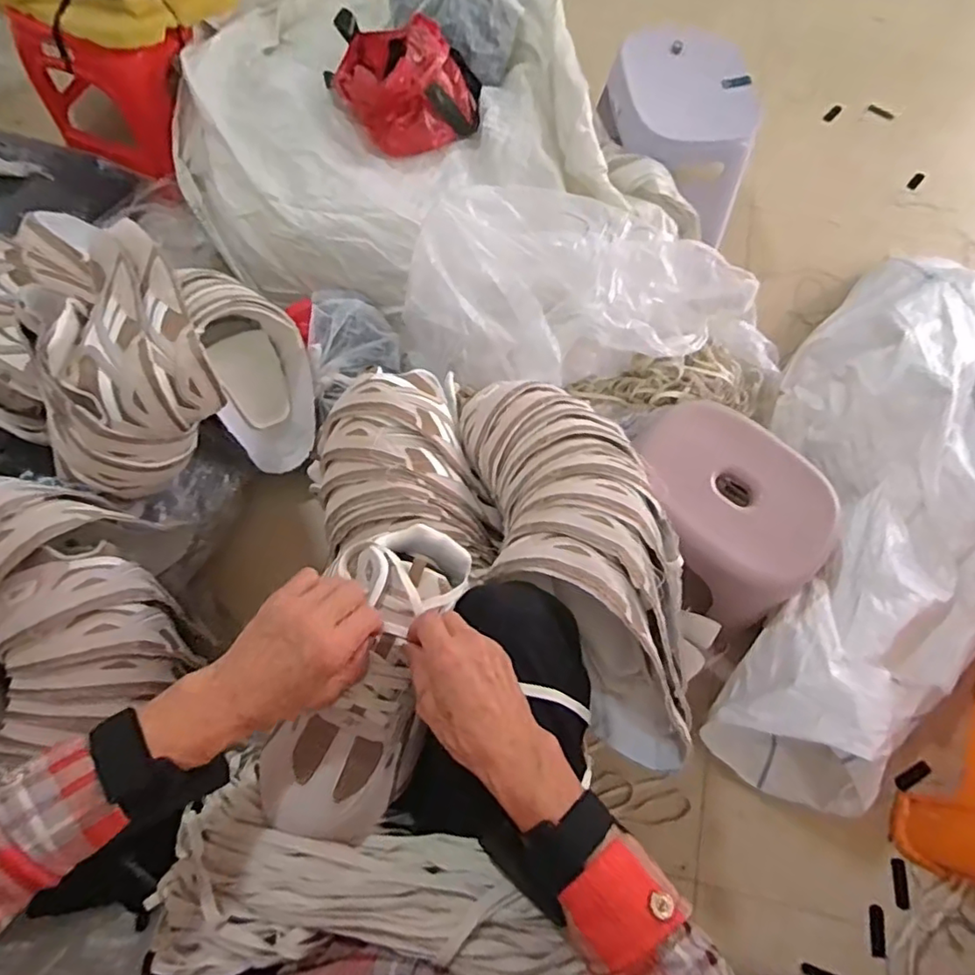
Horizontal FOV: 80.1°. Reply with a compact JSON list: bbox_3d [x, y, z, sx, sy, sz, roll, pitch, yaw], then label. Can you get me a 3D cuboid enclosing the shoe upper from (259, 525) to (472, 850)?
[{"bbox_3d":[-0.092,0.141,0.462,0.103,0.065,0.241,17,66,3],"label":"shoe upper"}]

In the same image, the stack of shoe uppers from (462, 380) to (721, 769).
[{"bbox_3d":[0.088,0.049,0.566,0.178,0.148,0.421,-6,70,-5],"label":"stack of shoe uppers"}]

